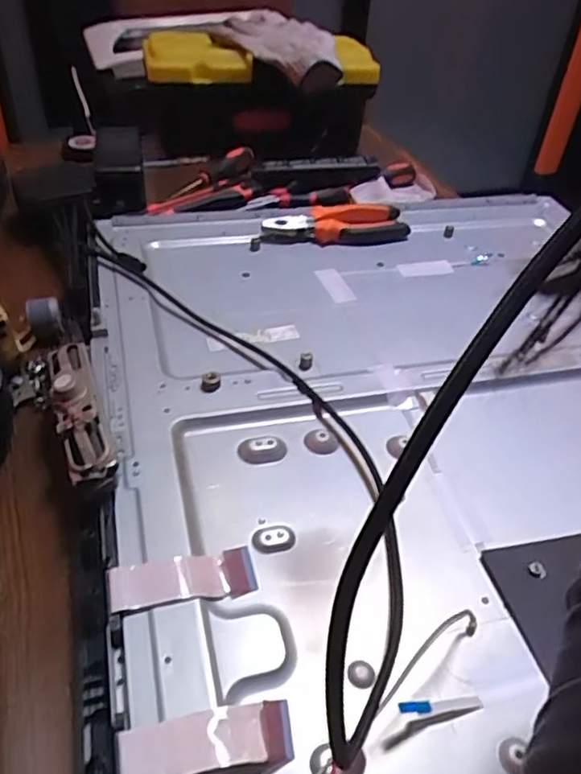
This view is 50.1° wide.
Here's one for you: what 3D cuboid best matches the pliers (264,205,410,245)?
[{"bbox_3d":[0.049,-0.176,0.682,0.157,0.031,0.051,-6,43,-15],"label":"pliers"}]

